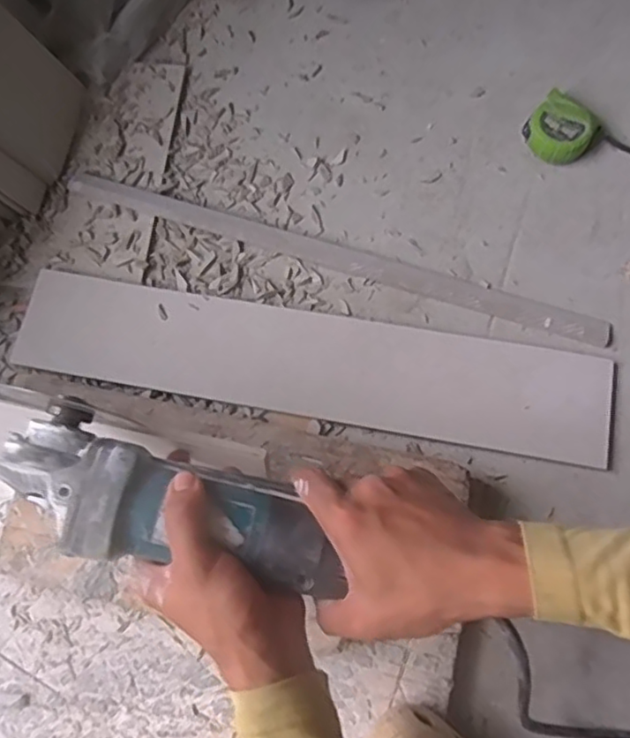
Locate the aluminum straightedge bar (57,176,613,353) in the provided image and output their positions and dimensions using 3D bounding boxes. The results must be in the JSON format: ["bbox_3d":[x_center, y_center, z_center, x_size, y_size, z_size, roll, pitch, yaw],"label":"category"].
[{"bbox_3d":[0.013,-0.119,0.651,0.579,0.014,0.029,18,77,9],"label":"aluminum straightedge bar"}]

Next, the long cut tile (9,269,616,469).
[{"bbox_3d":[-0.011,-0.004,0.607,0.573,0.015,0.105,11,79,6],"label":"long cut tile"}]

